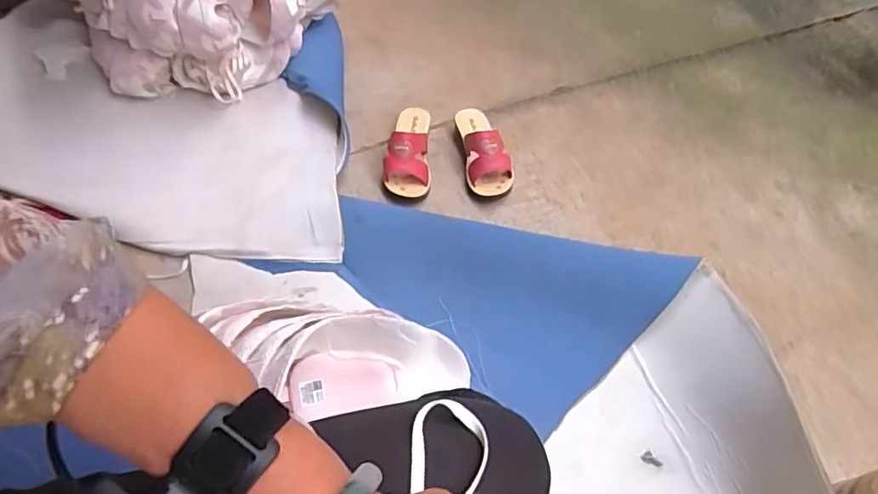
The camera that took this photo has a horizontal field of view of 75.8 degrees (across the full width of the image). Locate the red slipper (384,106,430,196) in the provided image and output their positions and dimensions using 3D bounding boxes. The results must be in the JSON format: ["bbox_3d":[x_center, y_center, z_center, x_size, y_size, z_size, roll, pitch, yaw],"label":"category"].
[{"bbox_3d":[-0.059,-0.192,1.063,0.085,0.068,0.219,2,52,-4],"label":"red slipper"}]

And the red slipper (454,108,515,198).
[{"bbox_3d":[0.087,-0.194,1.066,0.083,0.075,0.215,-2,52,-8],"label":"red slipper"}]

